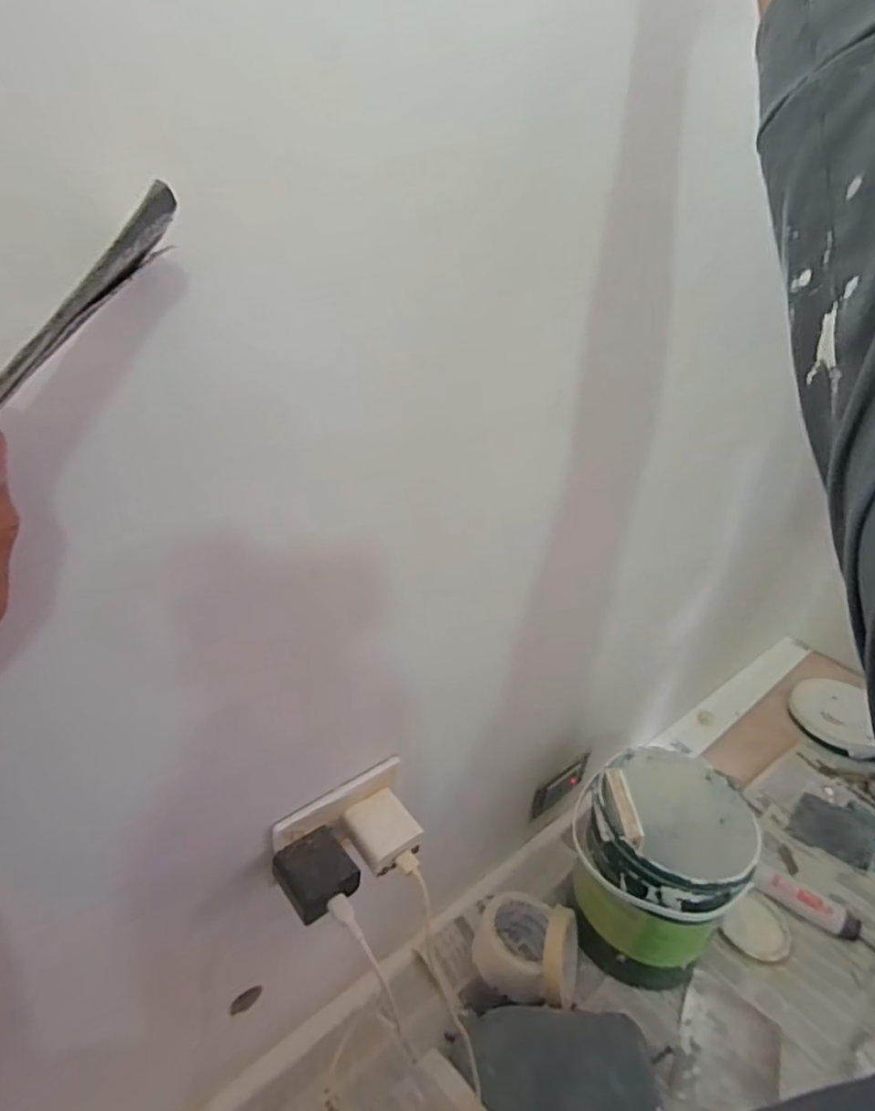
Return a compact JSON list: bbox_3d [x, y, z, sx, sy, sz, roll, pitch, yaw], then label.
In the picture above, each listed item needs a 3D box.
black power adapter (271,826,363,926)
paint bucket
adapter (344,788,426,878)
[{"bbox_3d":[-0.092,0.241,0.446,0.057,0.027,0.054,-20,38,-36],"label":"black power adapter"},{"bbox_3d":[0.258,0.364,0.692,0.171,0.207,0.175,4,30,-2],"label":"paint bucket"},{"bbox_3d":[-0.046,0.225,0.480,0.050,0.025,0.054,-16,36,-32],"label":"adapter"}]

